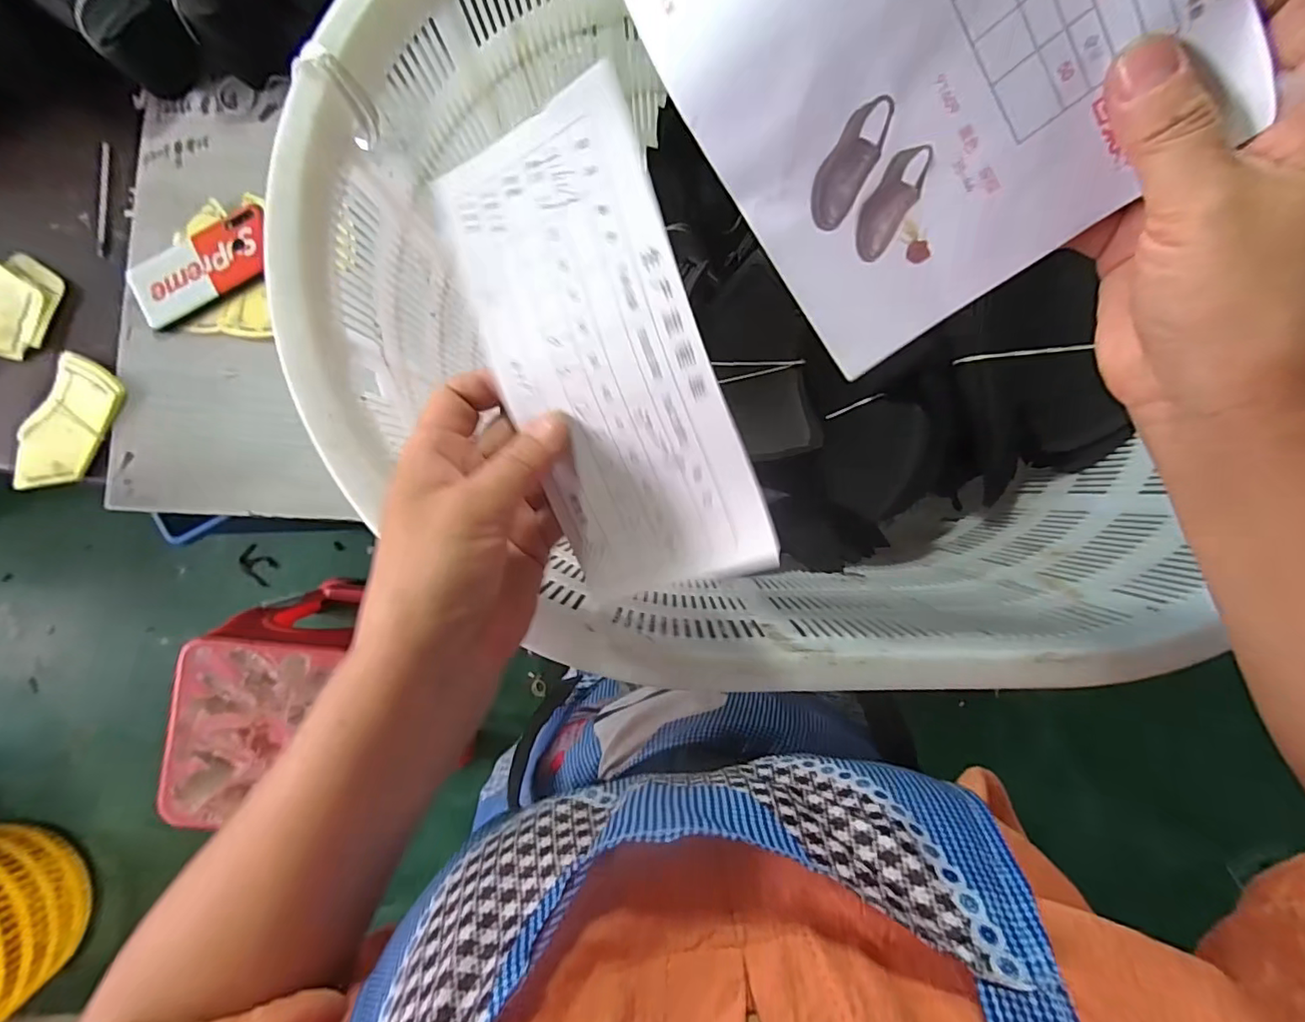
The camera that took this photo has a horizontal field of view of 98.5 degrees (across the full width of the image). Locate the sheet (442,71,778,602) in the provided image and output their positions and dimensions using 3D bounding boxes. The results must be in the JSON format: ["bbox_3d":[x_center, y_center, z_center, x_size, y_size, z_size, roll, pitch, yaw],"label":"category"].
[{"bbox_3d":[-0.023,-0.063,0.240,0.092,0.013,0.203,-18,94,24],"label":"sheet"}]

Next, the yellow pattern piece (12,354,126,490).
[{"bbox_3d":[-0.617,-0.088,0.592,0.075,0.015,0.141,30,87,-9],"label":"yellow pattern piece"}]

